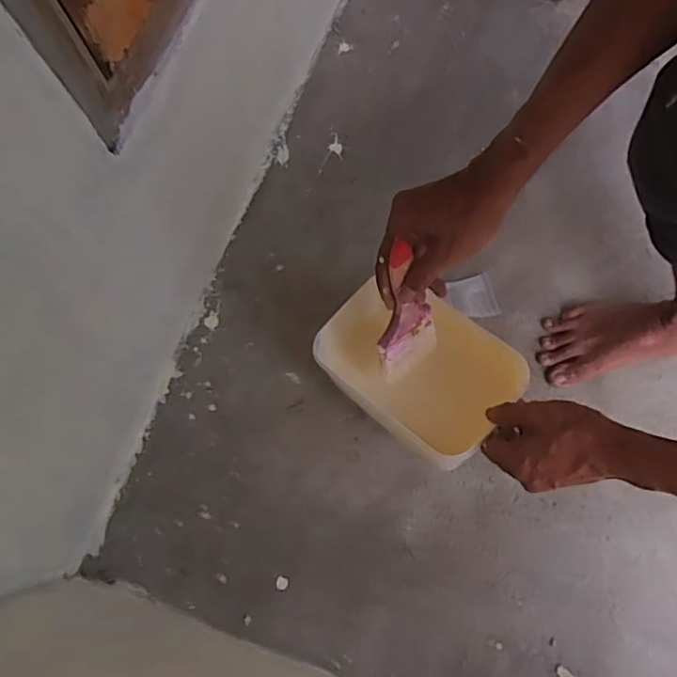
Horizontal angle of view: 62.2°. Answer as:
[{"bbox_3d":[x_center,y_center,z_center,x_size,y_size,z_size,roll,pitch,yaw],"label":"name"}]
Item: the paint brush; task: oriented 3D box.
[{"bbox_3d":[0.059,-0.023,0.506,0.062,0.158,0.023,-22,52,-5],"label":"paint brush"}]

